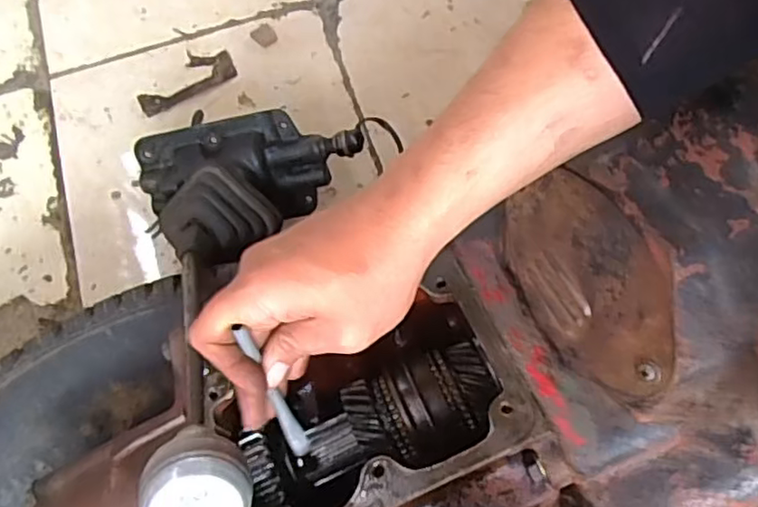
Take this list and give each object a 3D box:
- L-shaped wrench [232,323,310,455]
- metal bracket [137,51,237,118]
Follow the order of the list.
[{"bbox_3d":[-0.061,0.085,0.378,0.011,0.127,0.012,-20,46,-7],"label":"L-shaped wrench"},{"bbox_3d":[-0.264,-0.237,0.868,0.137,0.007,0.065,-29,70,-9],"label":"metal bracket"}]

